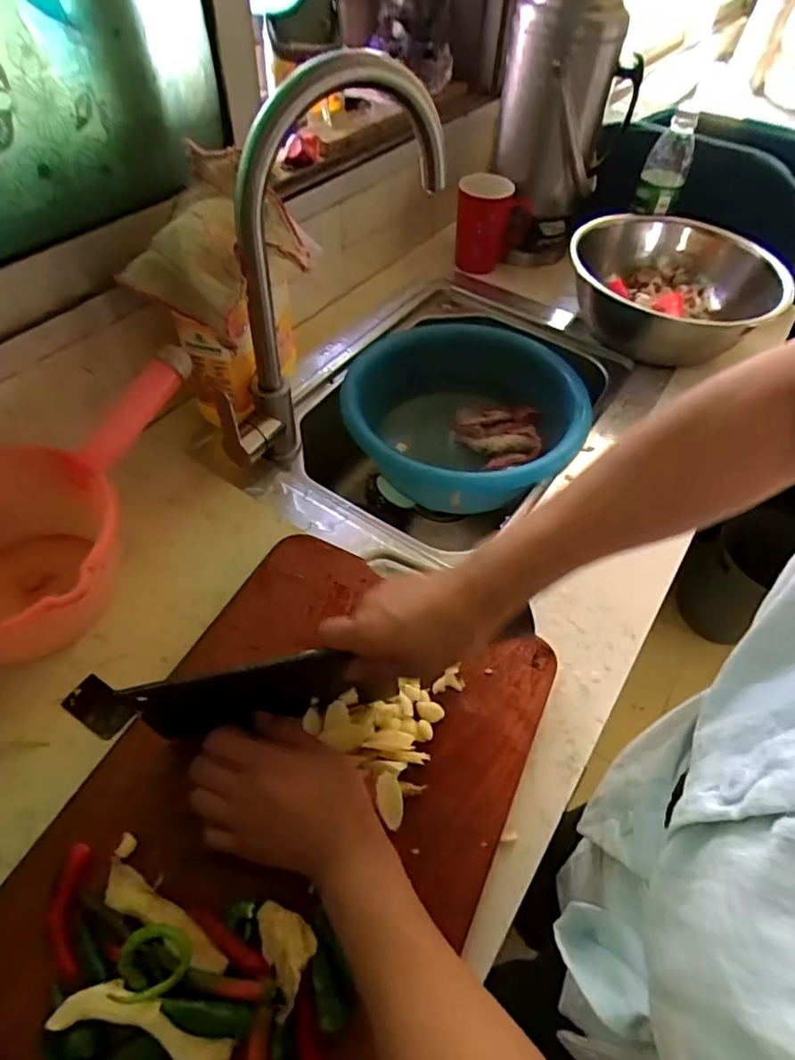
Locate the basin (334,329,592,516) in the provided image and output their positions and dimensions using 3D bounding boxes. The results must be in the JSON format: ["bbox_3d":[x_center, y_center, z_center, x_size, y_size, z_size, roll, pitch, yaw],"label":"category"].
[{"bbox_3d":[0.082,-0.145,0.775,0.316,0.130,0.317,1,53,-2],"label":"basin"}]

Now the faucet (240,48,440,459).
[{"bbox_3d":[-0.071,-0.244,0.559,0.267,0.345,0.052,-33,61,-25],"label":"faucet"}]

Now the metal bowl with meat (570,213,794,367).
[{"bbox_3d":[0.386,-0.338,0.811,0.269,0.120,0.278,1,53,-2],"label":"metal bowl with meat"}]

